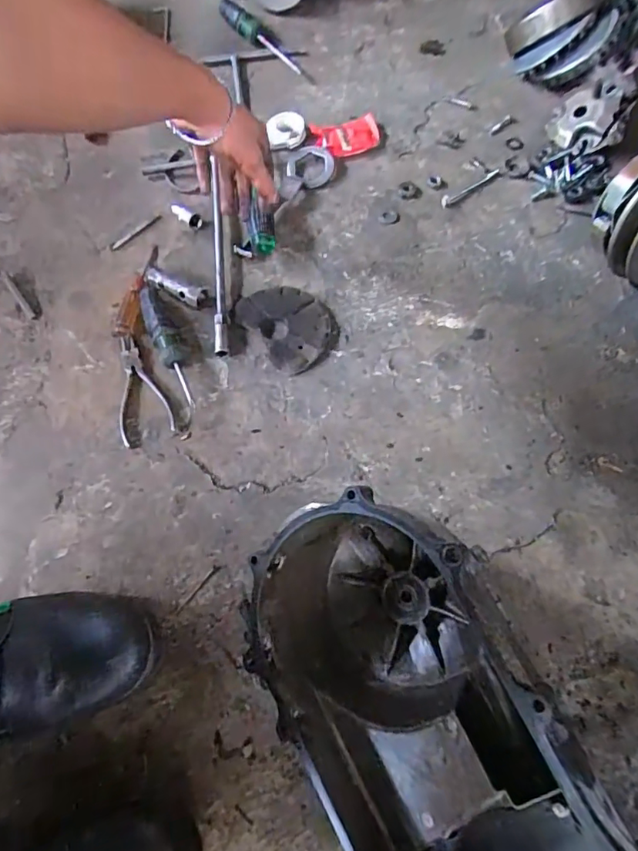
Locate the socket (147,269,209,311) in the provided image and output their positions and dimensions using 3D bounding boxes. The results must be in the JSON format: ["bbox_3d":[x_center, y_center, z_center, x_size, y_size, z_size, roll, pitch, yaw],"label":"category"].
[{"bbox_3d":[-0.163,-0.156,0.595,0.088,0.015,0.024,25,68,13],"label":"socket"}]

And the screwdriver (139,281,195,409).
[{"bbox_3d":[-0.168,-0.096,0.560,0.025,0.032,0.168,-26,67,-10],"label":"screwdriver"}]

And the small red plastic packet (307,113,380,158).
[{"bbox_3d":[0.034,-0.384,0.691,0.091,0.022,0.047,-13,65,-4],"label":"small red plastic packet"}]

